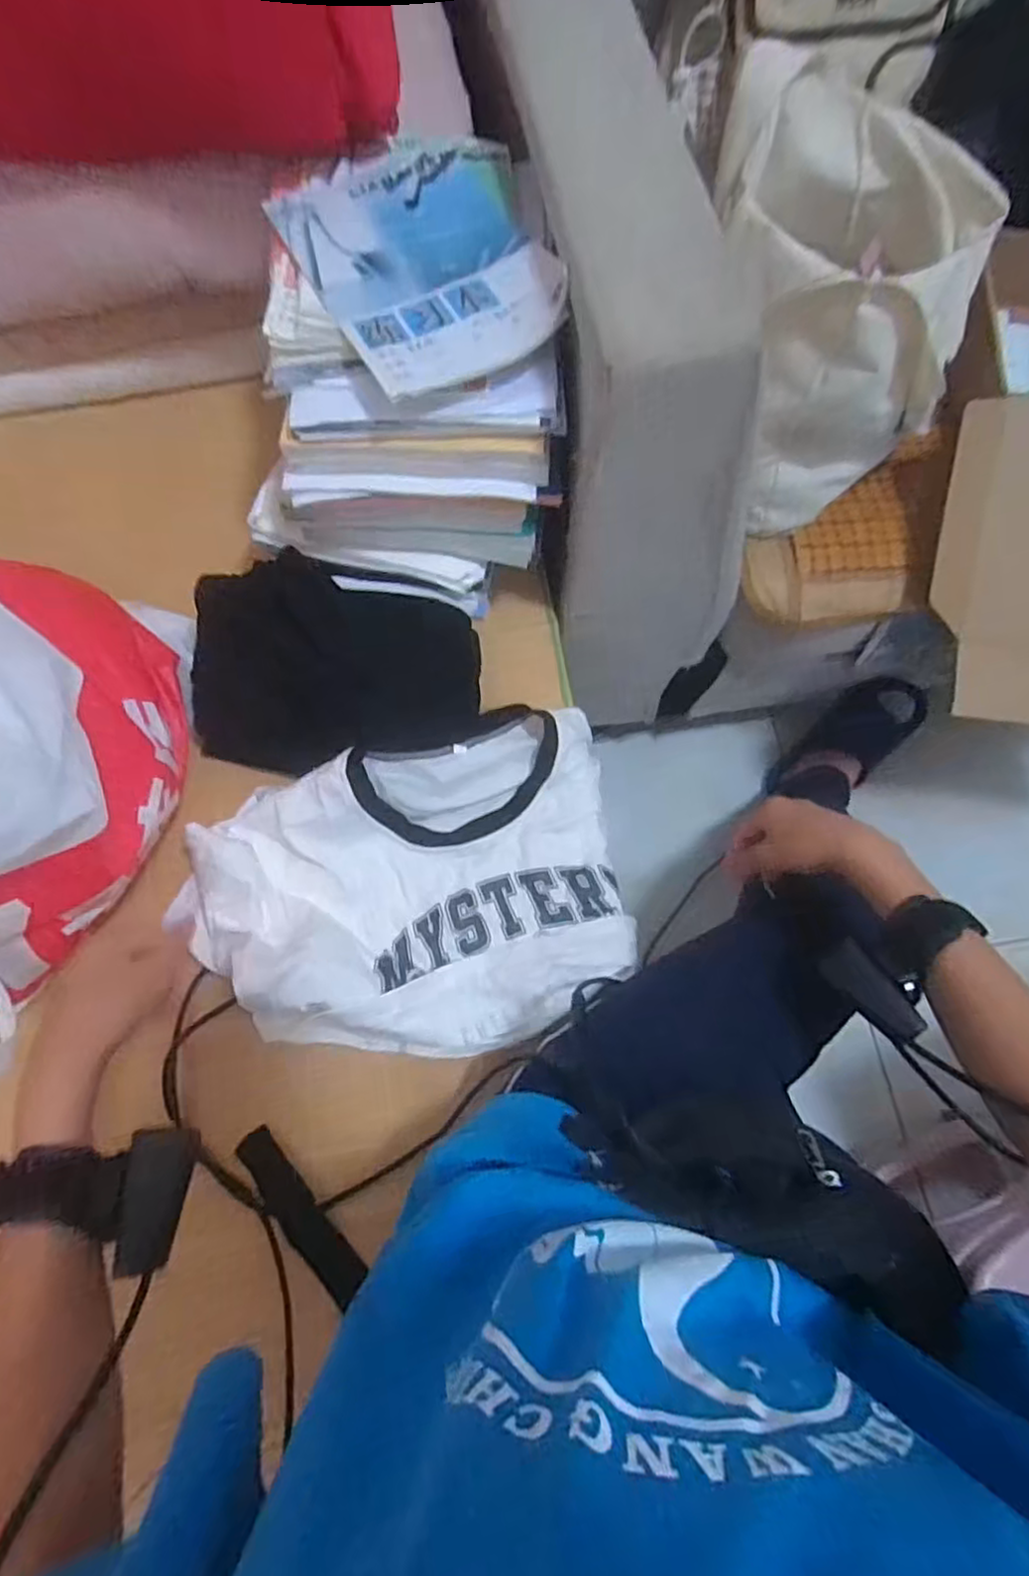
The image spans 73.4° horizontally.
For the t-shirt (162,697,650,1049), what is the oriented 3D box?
[{"bbox_3d":[-0.076,0.090,0.586,0.364,0.079,0.256,-18,72,-8],"label":"t-shirt"}]

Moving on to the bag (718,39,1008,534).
[{"bbox_3d":[0.311,-0.474,0.691,0.249,0.271,0.323,2,71,-2],"label":"bag"}]

